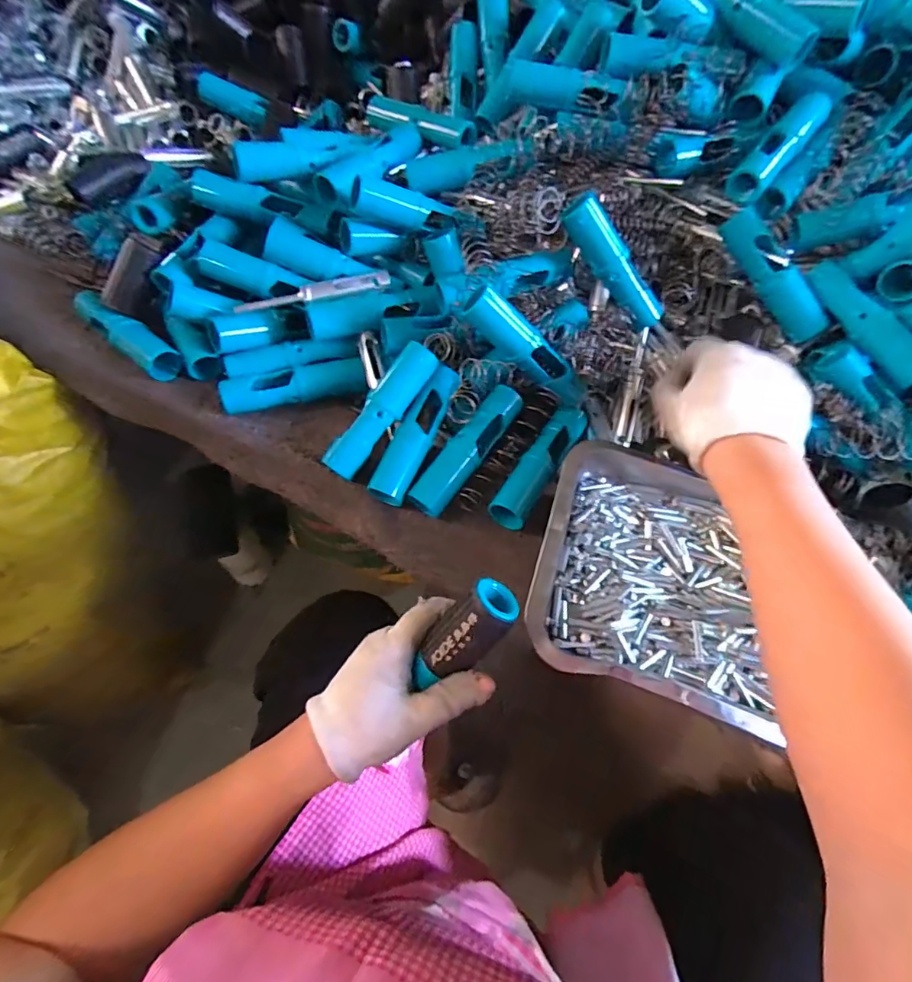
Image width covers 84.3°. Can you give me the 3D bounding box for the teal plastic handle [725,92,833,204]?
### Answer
[{"bbox_3d":[0.274,-0.292,0.421,0.029,0.023,0.129,38,78,16],"label":"teal plastic handle"}]

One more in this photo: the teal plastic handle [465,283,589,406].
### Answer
[{"bbox_3d":[0.059,-0.110,0.395,0.123,0.023,0.024,36,59,-24],"label":"teal plastic handle"}]

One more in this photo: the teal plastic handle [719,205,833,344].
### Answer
[{"bbox_3d":[0.268,-0.180,0.423,0.027,0.031,0.120,-43,98,-23],"label":"teal plastic handle"}]

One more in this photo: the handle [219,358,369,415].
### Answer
[{"bbox_3d":[-0.137,-0.092,0.431,0.118,0.023,0.028,-12,63,-11],"label":"handle"}]

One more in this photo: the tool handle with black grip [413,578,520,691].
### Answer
[{"bbox_3d":[0.002,0.089,0.299,0.029,0.023,0.079,46,108,19],"label":"tool handle with black grip"}]

